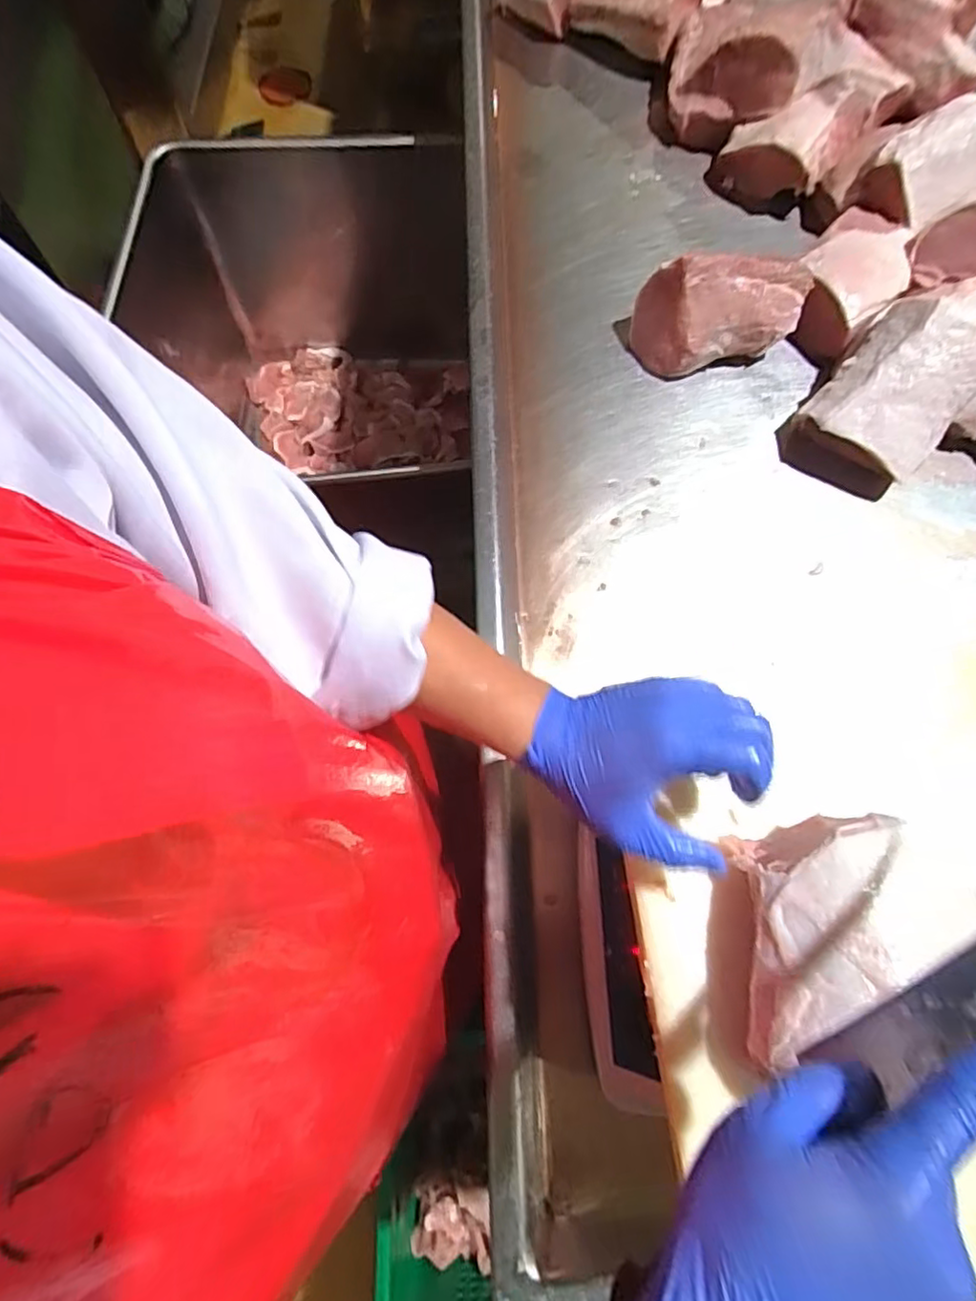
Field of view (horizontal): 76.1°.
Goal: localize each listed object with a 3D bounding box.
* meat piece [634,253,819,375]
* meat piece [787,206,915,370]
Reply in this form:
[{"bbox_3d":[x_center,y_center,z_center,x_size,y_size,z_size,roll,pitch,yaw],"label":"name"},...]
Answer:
[{"bbox_3d":[0.259,-0.369,0.687,0.183,0.099,0.077,-7,72,-1],"label":"meat piece"},{"bbox_3d":[0.408,-0.418,0.715,0.109,0.063,0.176,36,76,12],"label":"meat piece"}]

